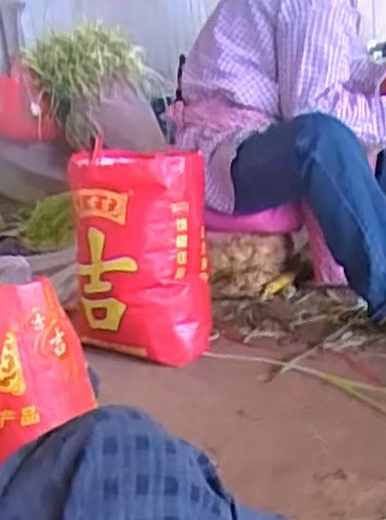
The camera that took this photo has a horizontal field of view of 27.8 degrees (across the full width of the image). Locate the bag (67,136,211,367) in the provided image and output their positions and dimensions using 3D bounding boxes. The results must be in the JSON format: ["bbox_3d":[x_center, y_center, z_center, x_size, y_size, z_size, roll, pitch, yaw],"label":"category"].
[{"bbox_3d":[-0.106,-0.001,1.535,0.260,0.400,0.224,-10,17,-9],"label":"bag"}]

